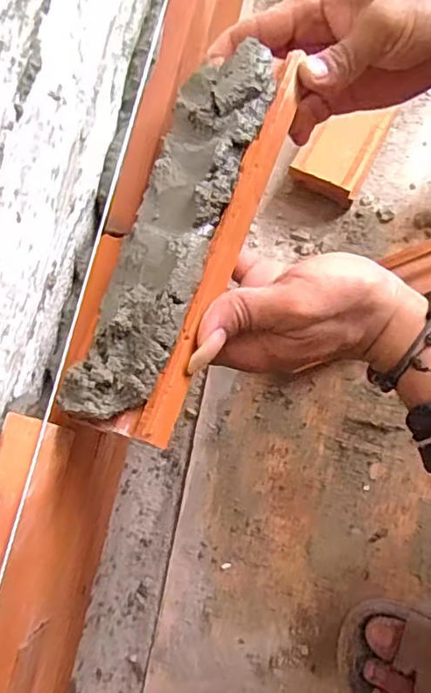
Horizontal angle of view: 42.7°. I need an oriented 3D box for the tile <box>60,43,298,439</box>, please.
[{"bbox_3d":[-0.015,-0.061,0.280,0.060,0.029,0.213,19,77,4],"label":"tile"}]

